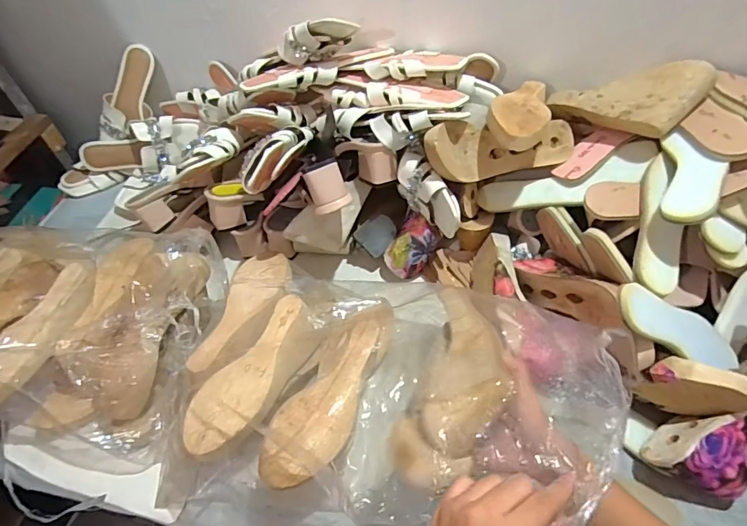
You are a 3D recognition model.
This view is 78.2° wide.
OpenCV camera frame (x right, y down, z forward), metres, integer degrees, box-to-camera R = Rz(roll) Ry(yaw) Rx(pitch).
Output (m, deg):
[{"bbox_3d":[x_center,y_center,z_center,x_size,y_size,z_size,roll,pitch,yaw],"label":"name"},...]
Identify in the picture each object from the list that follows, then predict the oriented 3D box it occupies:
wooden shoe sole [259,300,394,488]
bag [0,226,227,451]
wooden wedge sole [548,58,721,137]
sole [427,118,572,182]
[{"bbox_3d":[-0.043,0.134,0.513,0.070,0.042,0.227,17,56,17],"label":"wooden shoe sole"},{"bbox_3d":[-0.428,0.062,0.634,0.447,0.144,0.323,7,54,11],"label":"bag"},{"bbox_3d":[0.333,-0.214,0.632,0.212,0.047,0.090,11,93,48],"label":"wooden wedge sole"},{"bbox_3d":[0.172,-0.159,0.639,0.227,0.068,0.061,-7,51,-18],"label":"sole"}]

